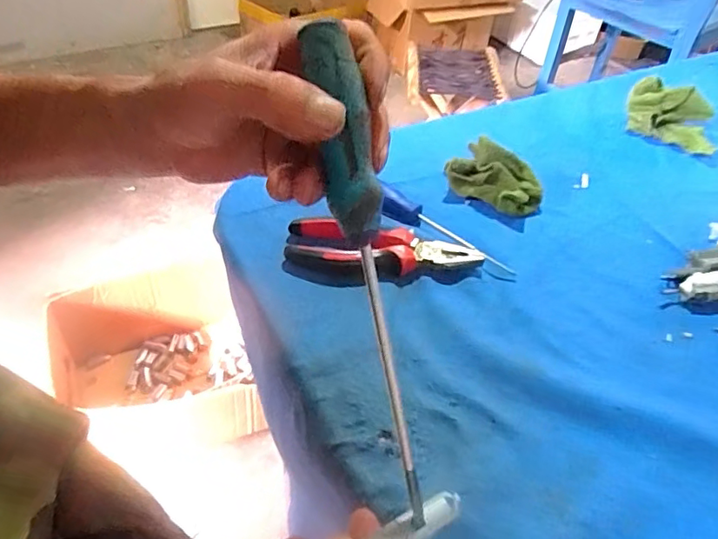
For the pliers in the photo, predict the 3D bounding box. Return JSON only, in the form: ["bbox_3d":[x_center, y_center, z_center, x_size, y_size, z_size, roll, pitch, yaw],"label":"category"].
[{"bbox_3d":[0.019,-0.012,0.457,0.157,0.024,0.056,7,44,4],"label":"pliers"}]

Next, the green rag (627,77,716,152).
[{"bbox_3d":[0.365,-0.179,0.641,0.110,0.048,0.060,28,50,23],"label":"green rag"}]

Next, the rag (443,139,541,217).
[{"bbox_3d":[0.130,-0.089,0.525,0.089,0.053,0.037,19,47,16],"label":"rag"}]

